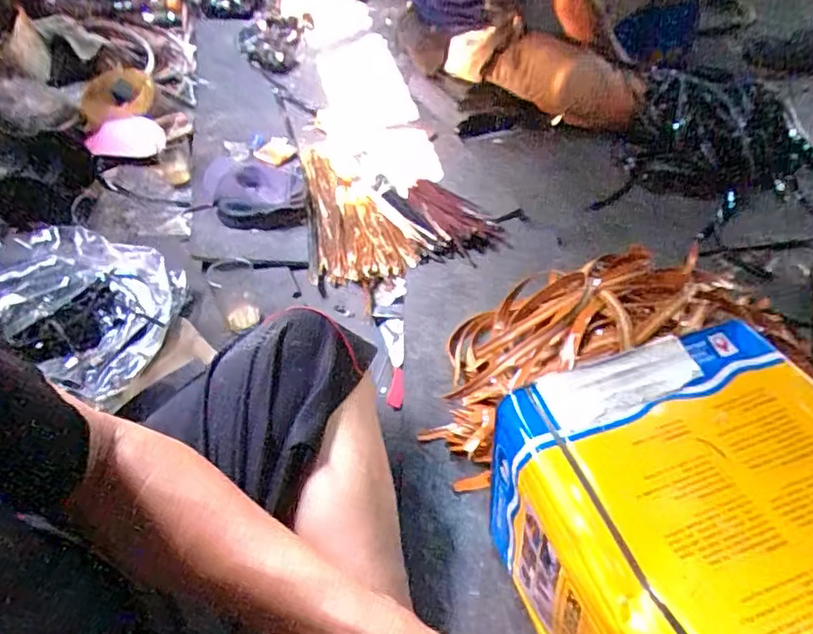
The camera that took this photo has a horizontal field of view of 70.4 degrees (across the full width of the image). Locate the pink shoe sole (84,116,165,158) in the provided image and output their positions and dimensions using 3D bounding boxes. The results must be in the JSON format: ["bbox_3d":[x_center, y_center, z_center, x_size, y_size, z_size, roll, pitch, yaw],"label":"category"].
[{"bbox_3d":[-0.618,-0.399,1.285,0.162,0.025,0.112,3,65,0],"label":"pink shoe sole"}]

